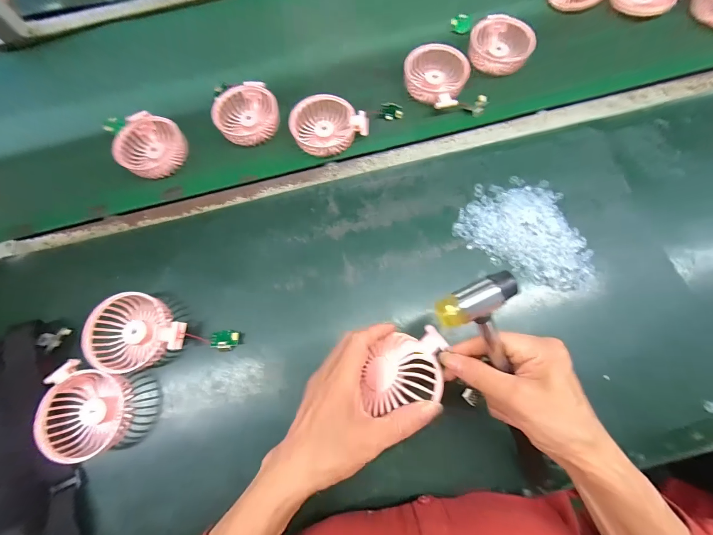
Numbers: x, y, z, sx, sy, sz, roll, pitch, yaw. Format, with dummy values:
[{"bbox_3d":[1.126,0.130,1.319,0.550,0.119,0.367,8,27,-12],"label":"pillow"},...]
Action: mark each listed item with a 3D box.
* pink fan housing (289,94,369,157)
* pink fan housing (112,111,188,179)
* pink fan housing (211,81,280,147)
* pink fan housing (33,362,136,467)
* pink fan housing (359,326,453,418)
[{"bbox_3d":[-0.044,-0.206,0.437,0.096,0.031,0.084,-27,74,-7],"label":"pink fan housing"},{"bbox_3d":[-0.298,-0.172,0.439,0.085,0.030,0.088,0,73,1],"label":"pink fan housing"},{"bbox_3d":[-0.161,-0.231,0.456,0.088,0.032,0.091,0,73,1],"label":"pink fan housing"},{"bbox_3d":[-0.294,0.157,0.340,0.080,0.043,0.093,2,73,1],"label":"pink fan housing"},{"bbox_3d":[0.043,0.090,0.275,0.077,0.029,0.062,-10,73,-2],"label":"pink fan housing"}]

